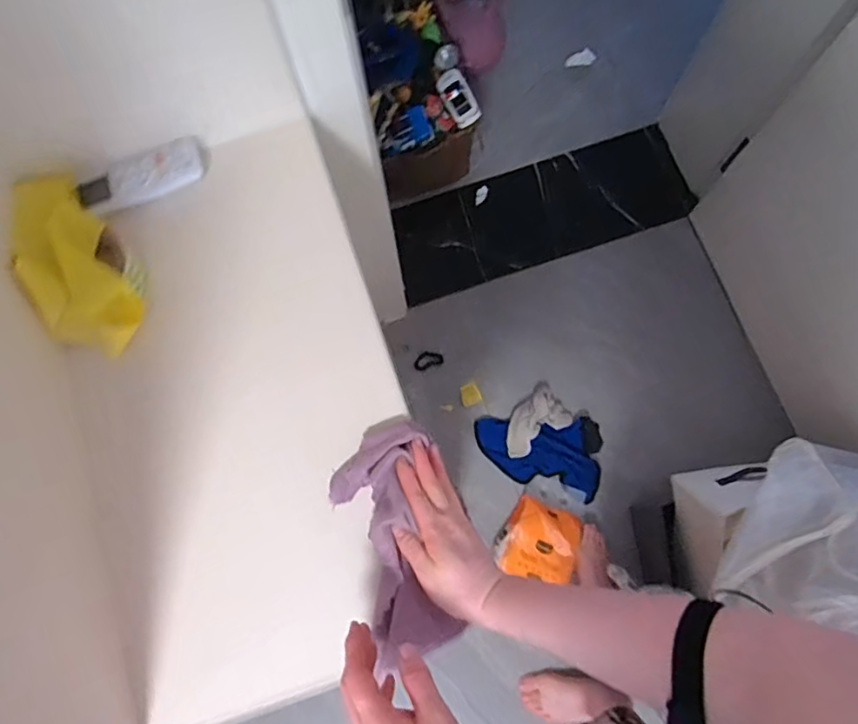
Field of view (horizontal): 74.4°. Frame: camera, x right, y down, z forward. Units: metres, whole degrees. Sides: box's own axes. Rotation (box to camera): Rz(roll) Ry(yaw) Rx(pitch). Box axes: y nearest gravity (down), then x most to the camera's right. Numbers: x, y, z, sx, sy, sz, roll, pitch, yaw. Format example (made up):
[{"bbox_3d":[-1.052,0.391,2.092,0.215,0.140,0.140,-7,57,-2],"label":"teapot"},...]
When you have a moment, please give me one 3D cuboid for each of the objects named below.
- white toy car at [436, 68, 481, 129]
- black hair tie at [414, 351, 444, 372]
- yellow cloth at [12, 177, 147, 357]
[{"bbox_3d":[0.066,-0.628,1.321,0.064,0.040,0.149,-22,76,-5],"label":"white toy car"},{"bbox_3d":[-0.002,-0.005,1.411,0.073,0.006,0.041,-21,76,-3],"label":"black hair tie"},{"bbox_3d":[-0.359,-0.098,0.572,0.089,0.043,0.188,-21,102,-3],"label":"yellow cloth"}]

